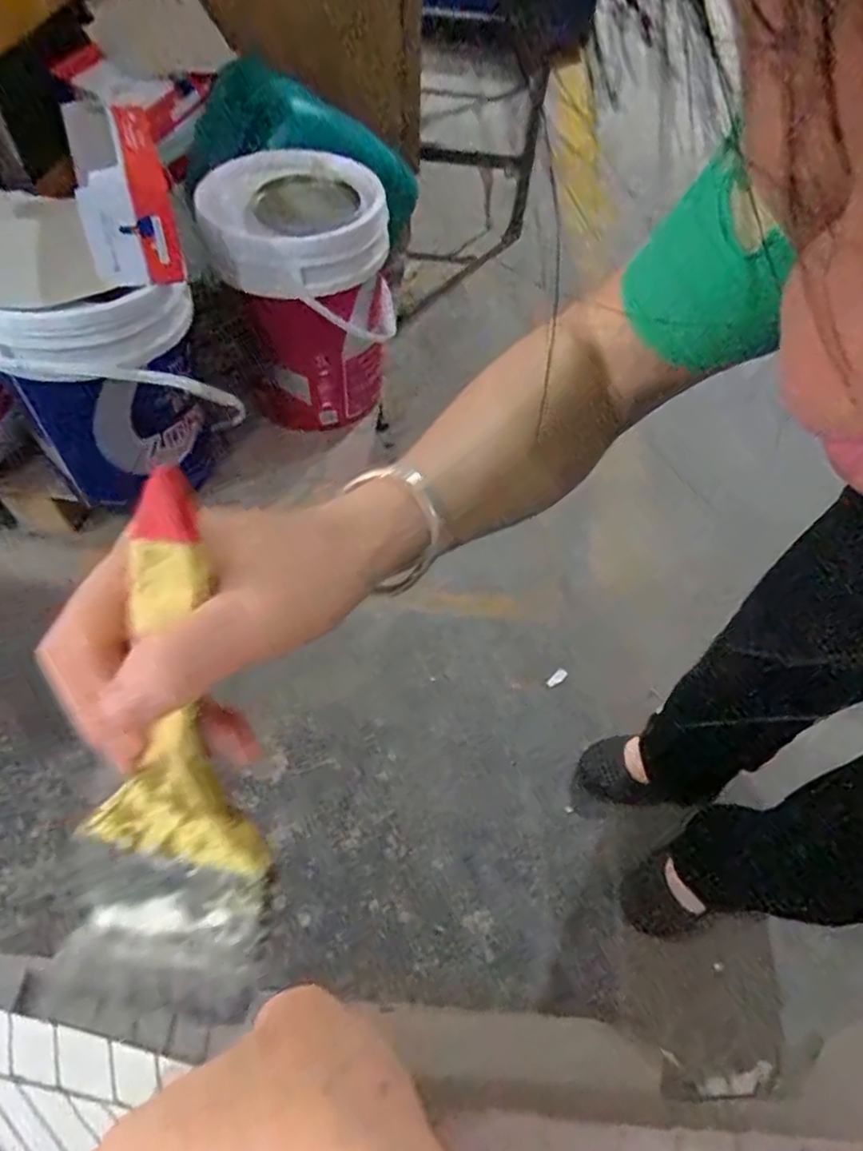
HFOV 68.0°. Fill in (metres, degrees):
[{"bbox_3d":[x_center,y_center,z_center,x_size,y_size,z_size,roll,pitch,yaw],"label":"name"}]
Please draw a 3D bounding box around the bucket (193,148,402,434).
[{"bbox_3d":[-0.226,-0.497,1.132,0.273,0.369,0.284,2,55,-3],"label":"bucket"}]

